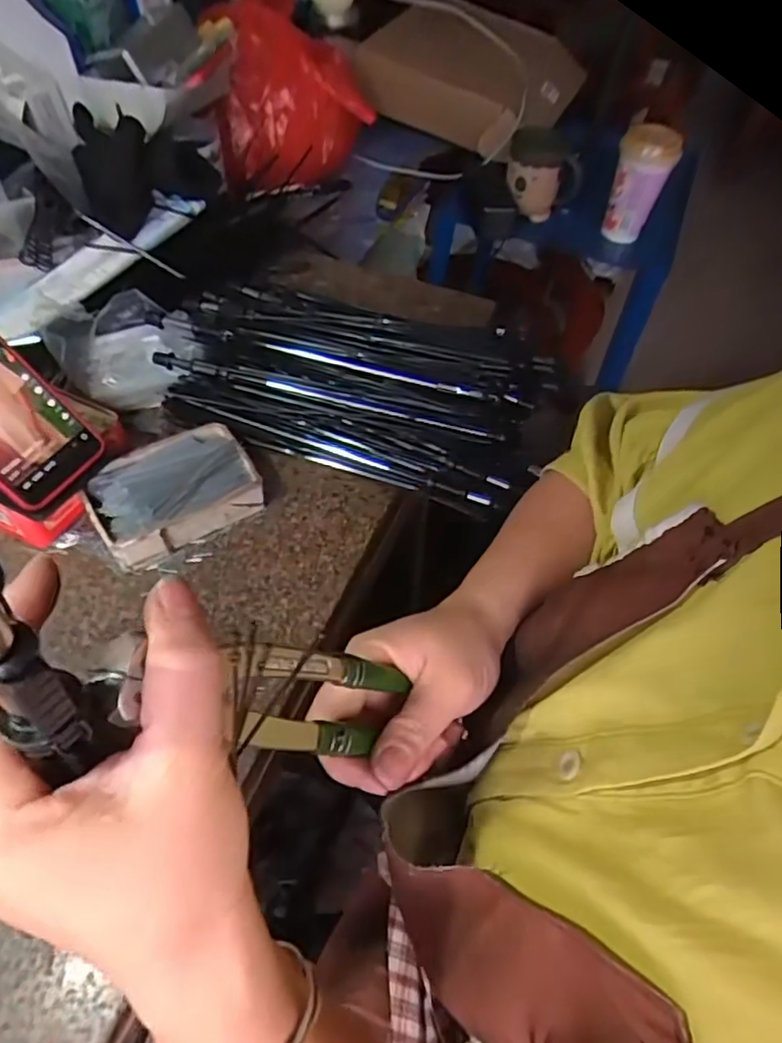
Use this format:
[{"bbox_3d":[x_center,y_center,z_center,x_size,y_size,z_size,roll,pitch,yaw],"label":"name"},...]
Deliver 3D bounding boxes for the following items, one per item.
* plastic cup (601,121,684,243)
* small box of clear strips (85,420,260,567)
[{"bbox_3d":[0.349,-0.475,0.879,0.079,0.136,0.073,21,56,11],"label":"plastic cup"},{"bbox_3d":[-0.178,-0.025,0.510,0.124,0.033,0.087,-29,61,-22],"label":"small box of clear strips"}]

